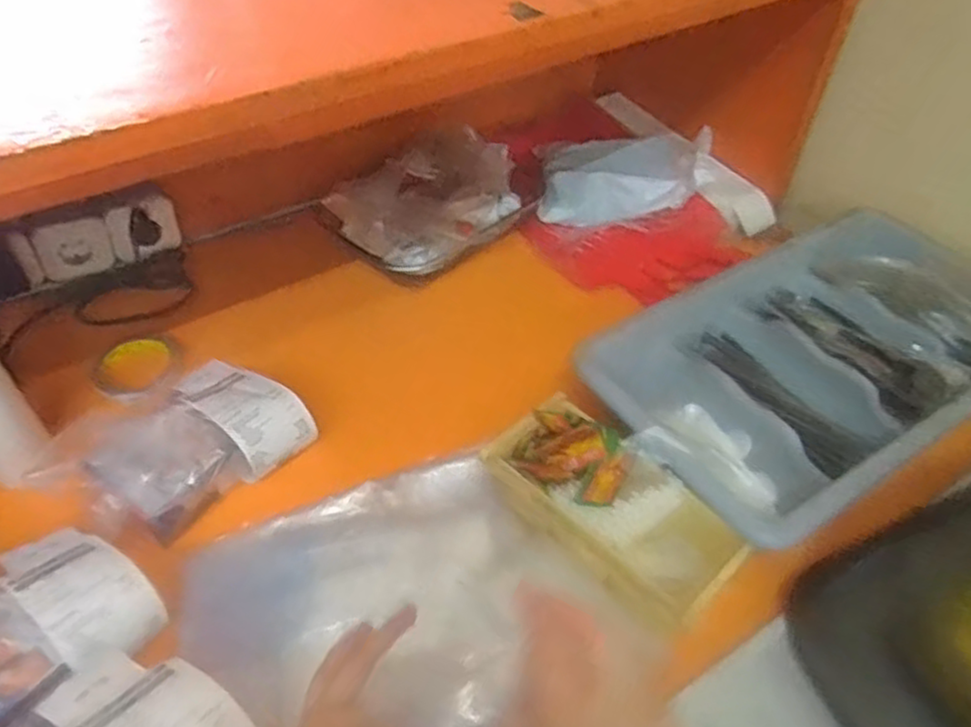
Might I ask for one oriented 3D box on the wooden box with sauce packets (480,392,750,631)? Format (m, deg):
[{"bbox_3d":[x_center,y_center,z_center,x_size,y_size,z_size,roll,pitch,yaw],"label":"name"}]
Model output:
[{"bbox_3d":[0.110,0.127,0.651,0.106,0.051,0.234,-34,56,-29],"label":"wooden box with sauce packets"}]

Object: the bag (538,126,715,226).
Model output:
[{"bbox_3d":[0.193,-0.269,0.997,0.233,0.086,0.173,3,46,2],"label":"bag"}]

